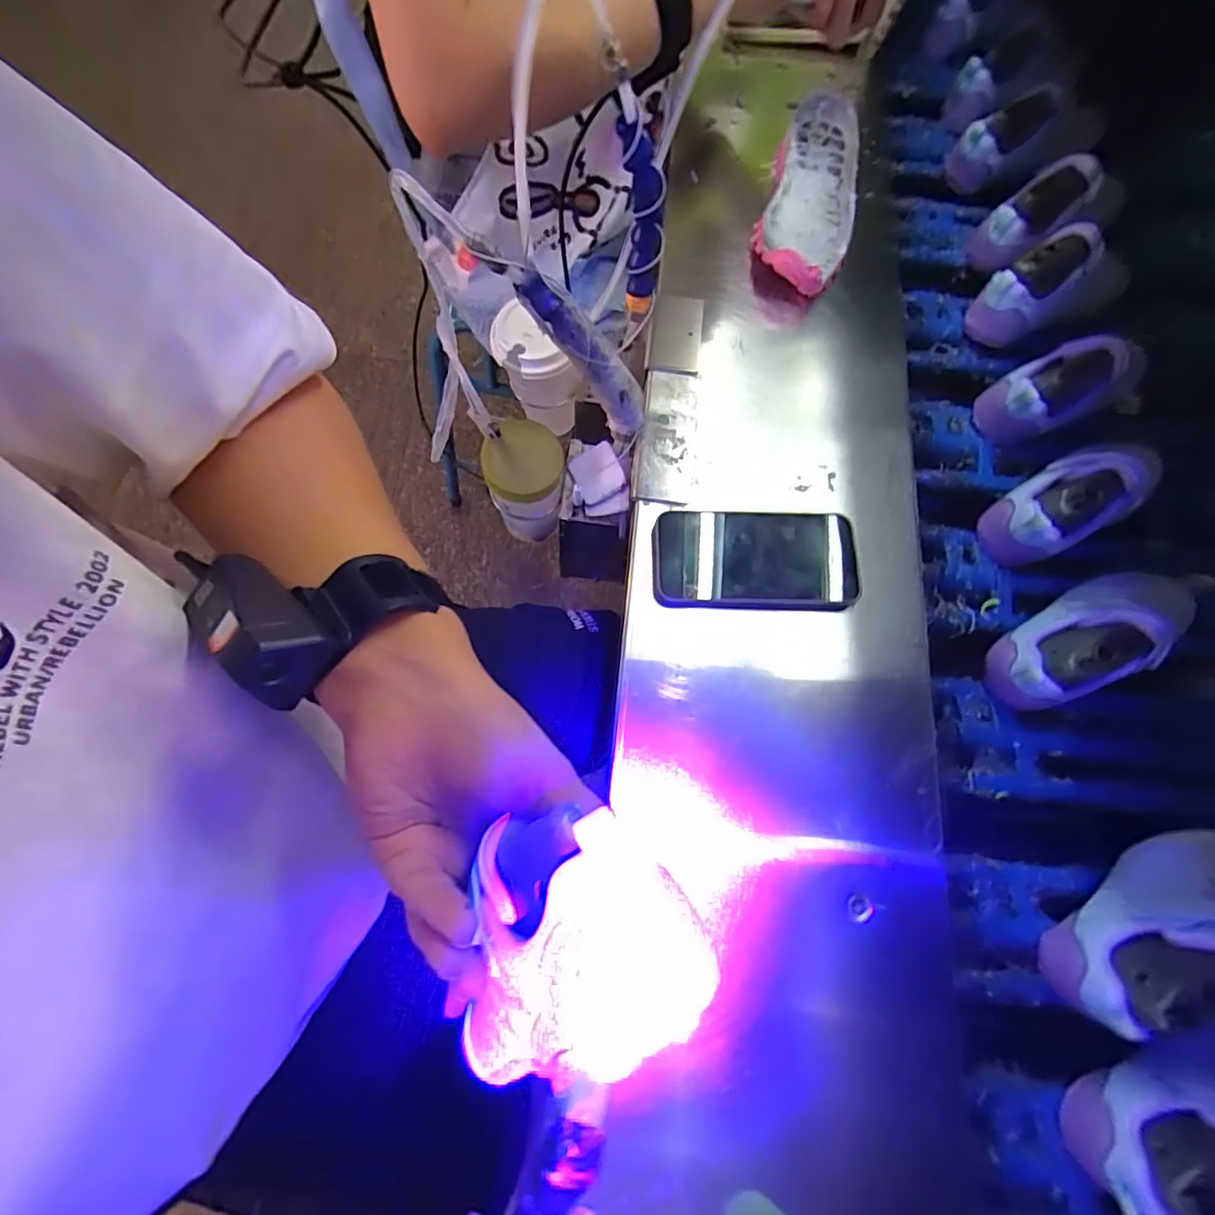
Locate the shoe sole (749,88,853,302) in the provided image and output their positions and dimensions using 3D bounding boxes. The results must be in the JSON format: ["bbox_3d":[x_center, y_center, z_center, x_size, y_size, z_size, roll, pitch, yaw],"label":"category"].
[{"bbox_3d":[0.208,-0.415,0.562,0.088,0.047,0.255,16,73,10],"label":"shoe sole"}]

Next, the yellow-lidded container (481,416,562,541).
[{"bbox_3d":[-0.080,-0.119,0.556,0.072,0.116,0.074,-6,70,3],"label":"yellow-lidded container"}]

